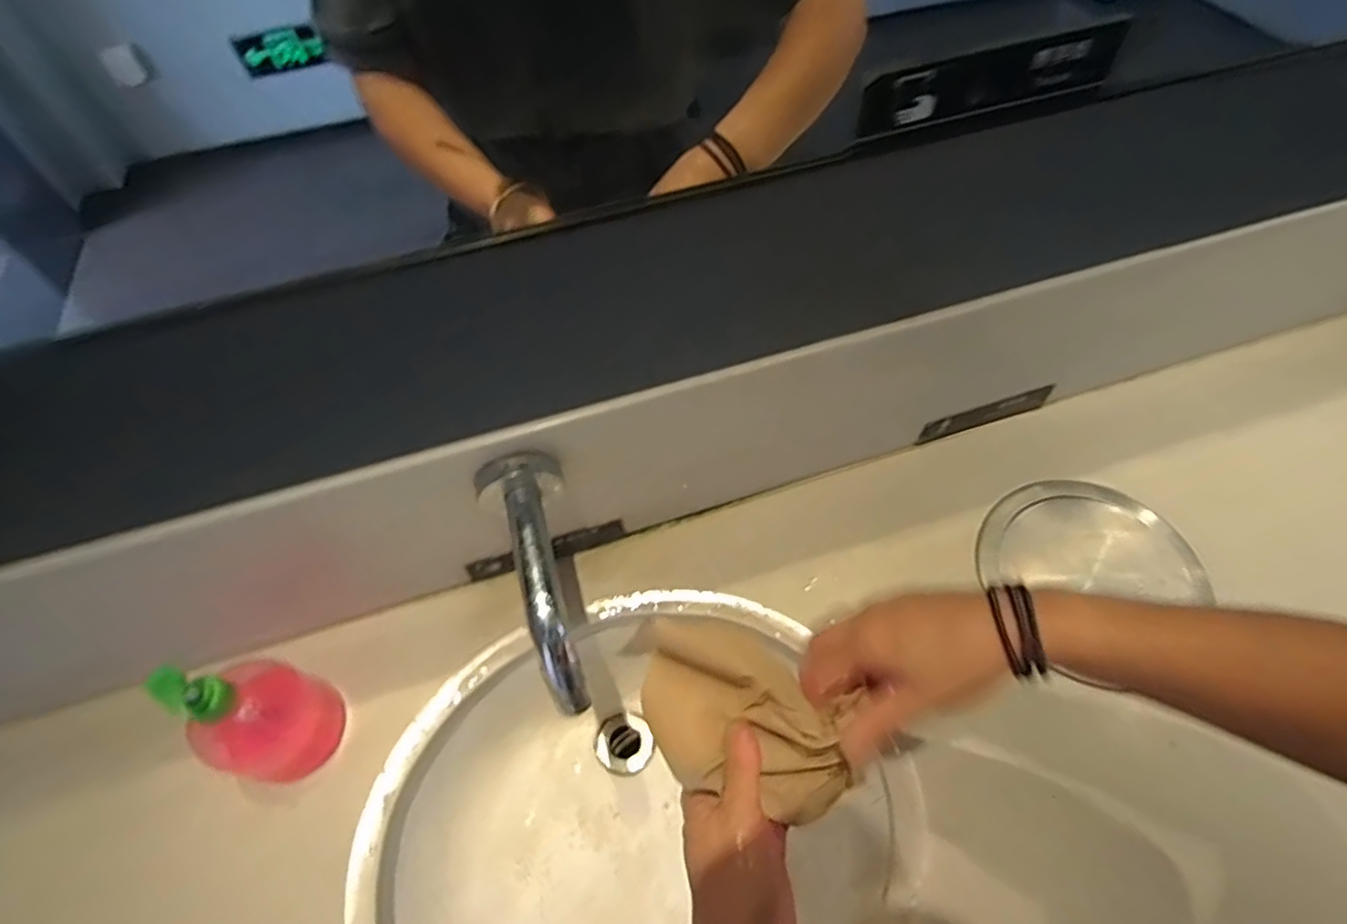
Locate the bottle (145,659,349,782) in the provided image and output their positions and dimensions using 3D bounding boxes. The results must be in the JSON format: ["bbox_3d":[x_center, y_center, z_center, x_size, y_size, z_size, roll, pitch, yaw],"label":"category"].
[{"bbox_3d":[-0.318,0.195,0.507,0.071,0.179,0.078,-1,58,2],"label":"bottle"}]

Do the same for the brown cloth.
[{"bbox_3d":[0.044,0.152,0.385,0.123,0.071,0.081,12,59,10],"label":"brown cloth"}]

